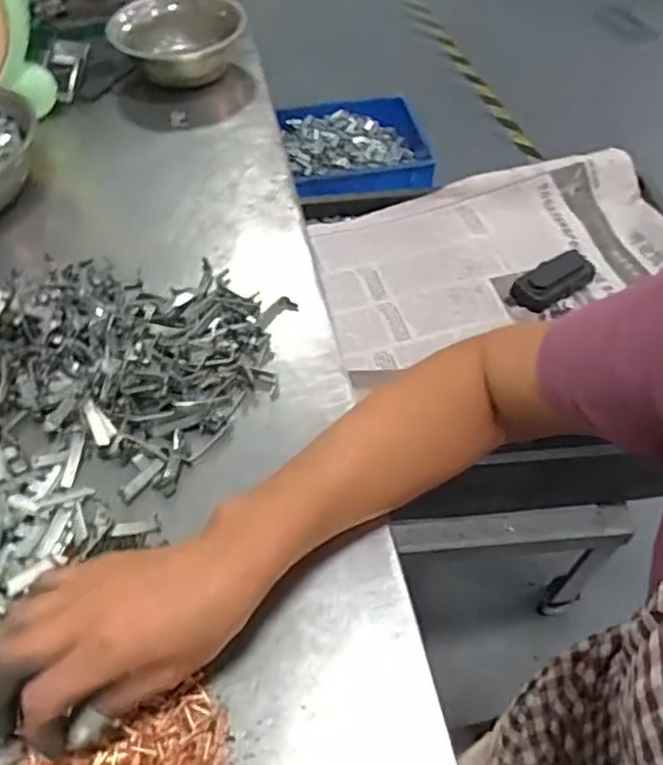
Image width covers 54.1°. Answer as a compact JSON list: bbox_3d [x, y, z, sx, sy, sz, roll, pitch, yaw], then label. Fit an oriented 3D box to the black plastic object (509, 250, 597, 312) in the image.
[{"bbox_3d":[0.273,-0.127,0.798,0.109,0.028,0.052,-29,56,-20],"label":"black plastic object"}]

